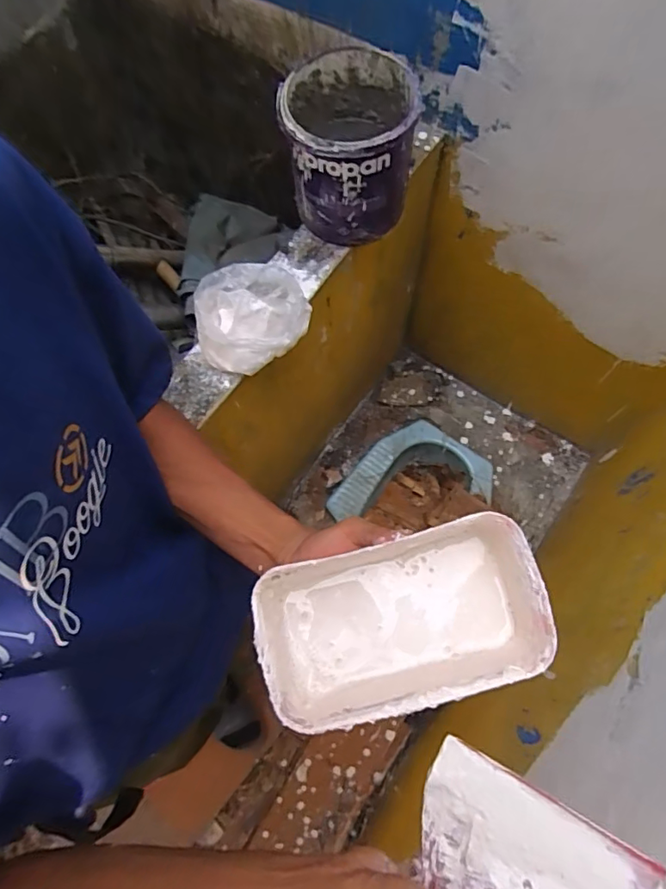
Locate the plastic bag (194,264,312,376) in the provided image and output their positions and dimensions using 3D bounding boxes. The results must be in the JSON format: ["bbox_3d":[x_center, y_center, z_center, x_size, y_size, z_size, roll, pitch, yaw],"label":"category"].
[{"bbox_3d":[-0.113,-0.176,0.738,0.153,0.068,0.140,-6,71,-1],"label":"plastic bag"}]

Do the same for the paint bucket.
[{"bbox_3d":[0.020,-0.424,0.757,0.169,0.185,0.177,0,71,1],"label":"paint bucket"}]

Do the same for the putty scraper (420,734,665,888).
[{"bbox_3d":[0.102,0.247,0.295,0.122,0.005,0.100,24,87,21],"label":"putty scraper"}]

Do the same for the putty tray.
[{"bbox_3d":[0.045,0.125,0.365,0.186,0.071,0.102,-14,72,-3],"label":"putty tray"}]

